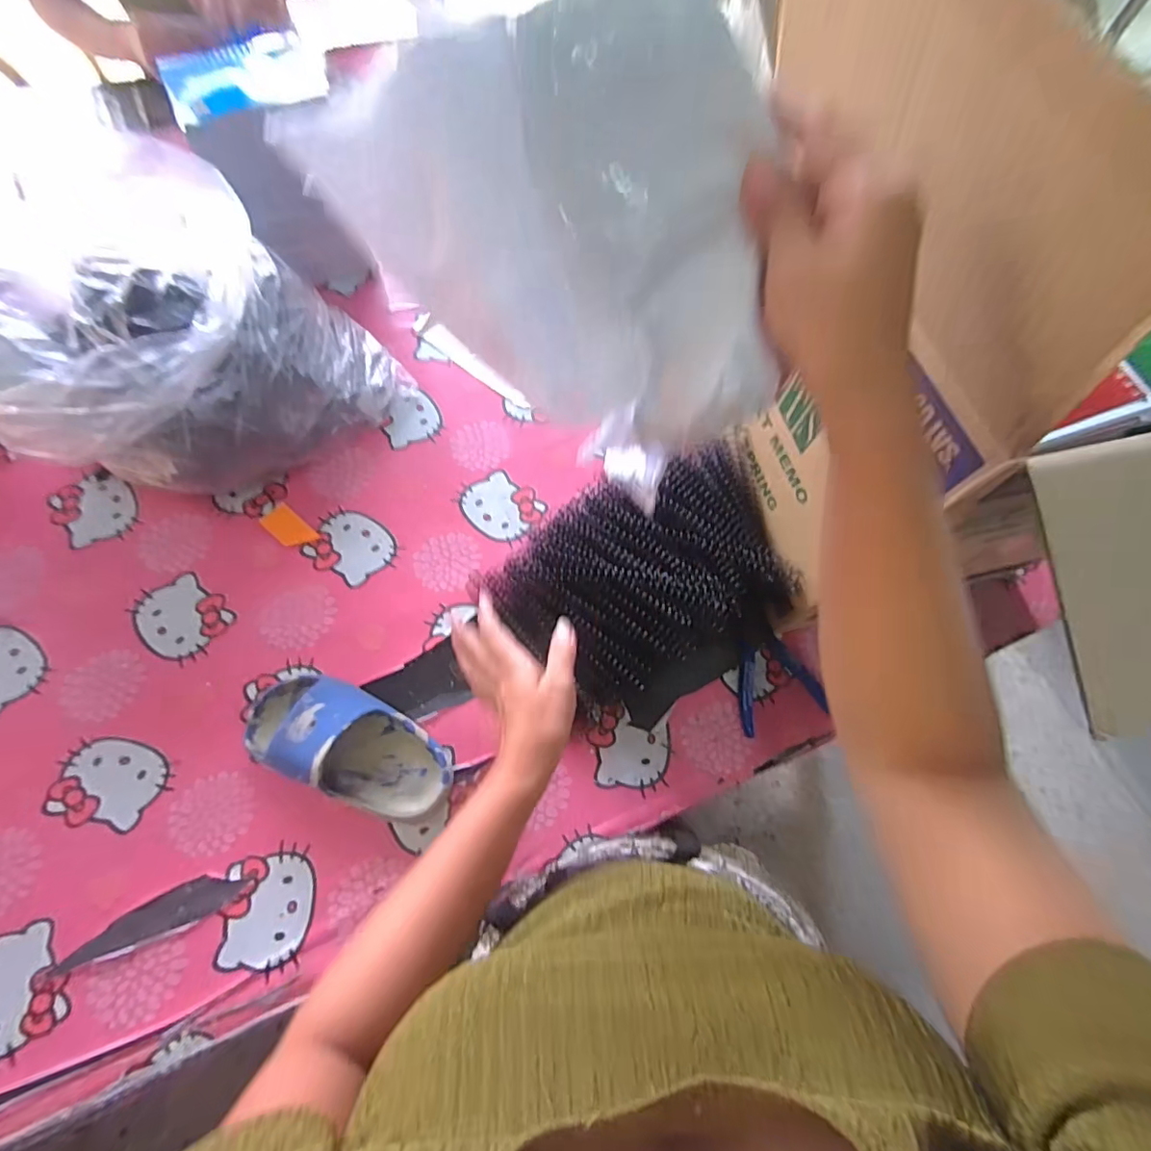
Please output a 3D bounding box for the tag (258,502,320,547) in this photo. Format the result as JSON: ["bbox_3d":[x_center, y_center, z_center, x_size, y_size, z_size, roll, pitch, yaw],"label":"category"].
[{"bbox_3d":[-0.289,-0.048,0.551,0.059,0.004,0.030,40,69,14],"label":"tag"}]

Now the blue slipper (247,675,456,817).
[{"bbox_3d":[-0.189,0.138,0.451,0.175,0.062,0.078,22,69,5],"label":"blue slipper"}]

